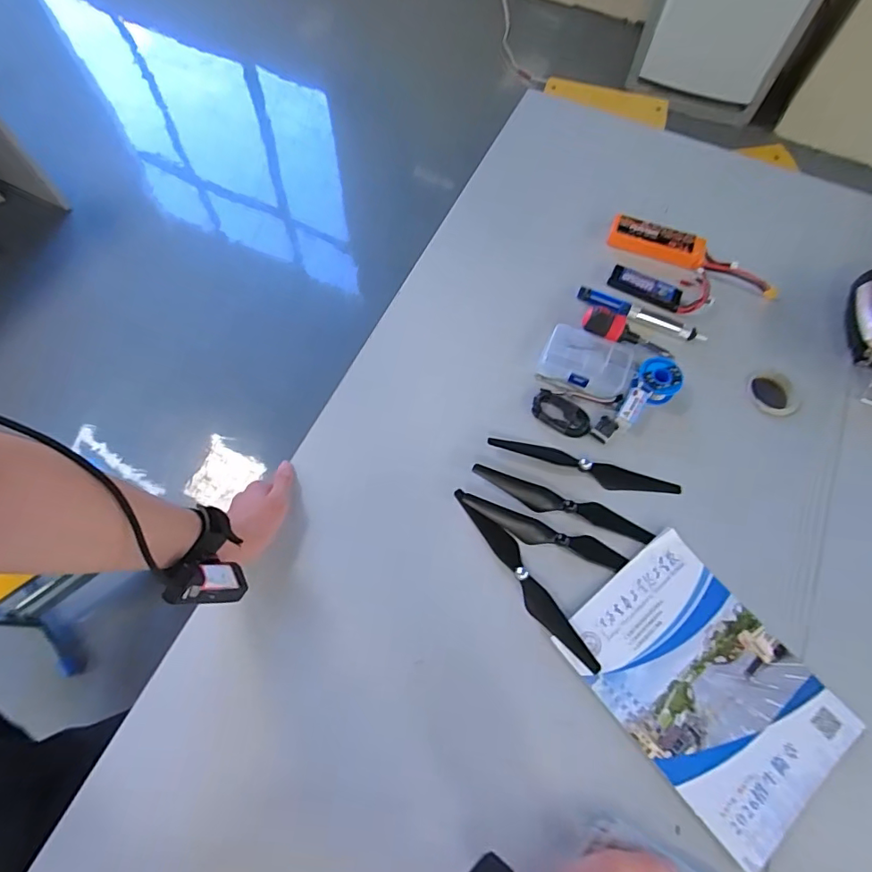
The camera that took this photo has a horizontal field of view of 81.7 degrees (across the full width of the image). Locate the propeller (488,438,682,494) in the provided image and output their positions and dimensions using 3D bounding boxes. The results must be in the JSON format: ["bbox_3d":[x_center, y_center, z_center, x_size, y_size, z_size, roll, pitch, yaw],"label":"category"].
[{"bbox_3d":[0.177,0.038,0.605,0.229,0.012,0.028,16,68,5],"label":"propeller"}]

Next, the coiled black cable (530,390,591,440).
[{"bbox_3d":[0.158,-0.027,0.636,0.078,0.011,0.045,34,71,12],"label":"coiled black cable"}]

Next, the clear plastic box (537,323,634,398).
[{"bbox_3d":[0.196,-0.097,0.659,0.109,0.018,0.077,24,69,8],"label":"clear plastic box"}]

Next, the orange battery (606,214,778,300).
[{"bbox_3d":[0.363,-0.258,0.713,0.237,0.027,0.045,24,69,8],"label":"orange battery"}]

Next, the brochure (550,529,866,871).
[{"bbox_3d":[0.273,0.251,0.516,0.186,0.006,0.255,-37,71,-15],"label":"brochure"}]

